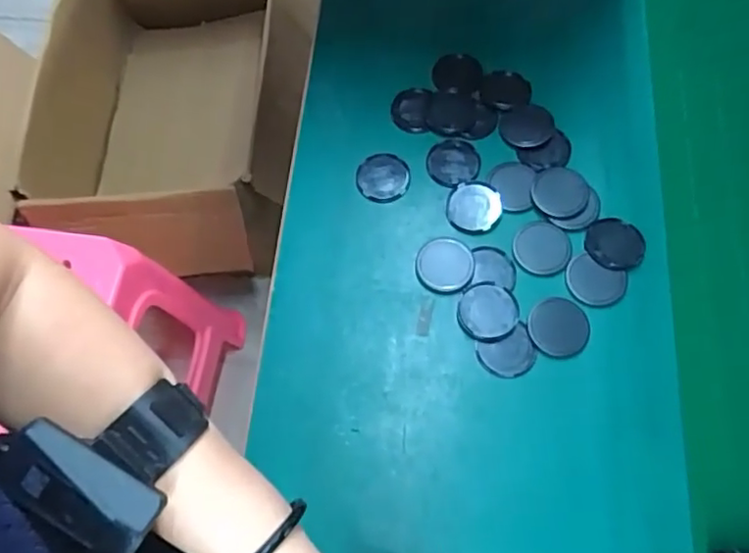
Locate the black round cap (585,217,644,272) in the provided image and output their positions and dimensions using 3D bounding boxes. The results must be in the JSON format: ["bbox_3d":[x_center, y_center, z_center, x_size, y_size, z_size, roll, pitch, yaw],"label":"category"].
[{"bbox_3d":[0.214,-0.030,0.539,0.049,0.007,0.048,-1,69,2],"label":"black round cap"}]

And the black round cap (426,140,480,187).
[{"bbox_3d":[0.075,-0.108,0.582,0.049,0.004,0.047,-1,69,2],"label":"black round cap"}]

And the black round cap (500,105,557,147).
[{"bbox_3d":[0.148,-0.145,0.588,0.051,0.004,0.044,-16,69,-4],"label":"black round cap"}]

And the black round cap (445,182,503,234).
[{"bbox_3d":[0.092,-0.064,0.558,0.048,0.008,0.052,-7,66,16],"label":"black round cap"}]

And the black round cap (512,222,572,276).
[{"bbox_3d":[0.149,-0.026,0.541,0.049,0.004,0.050,-1,69,2],"label":"black round cap"}]

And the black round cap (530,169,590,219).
[{"bbox_3d":[0.171,-0.077,0.560,0.050,0.005,0.054,-1,69,2],"label":"black round cap"}]

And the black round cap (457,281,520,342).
[{"bbox_3d":[0.098,0.030,0.521,0.050,0.006,0.053,-1,69,2],"label":"black round cap"}]

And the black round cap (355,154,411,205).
[{"bbox_3d":[0.008,-0.093,0.576,0.051,0.004,0.049,-1,69,2],"label":"black round cap"}]

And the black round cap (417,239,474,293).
[{"bbox_3d":[0.063,-0.010,0.541,0.050,0.004,0.051,-1,69,2],"label":"black round cap"}]

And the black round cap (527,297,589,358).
[{"bbox_3d":[0.155,0.043,0.513,0.050,0.004,0.052,16,70,8],"label":"black round cap"}]

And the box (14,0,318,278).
[{"bbox_3d":[-0.394,-0.359,1.200,0.539,0.285,0.705,6,69,5],"label":"box"}]

